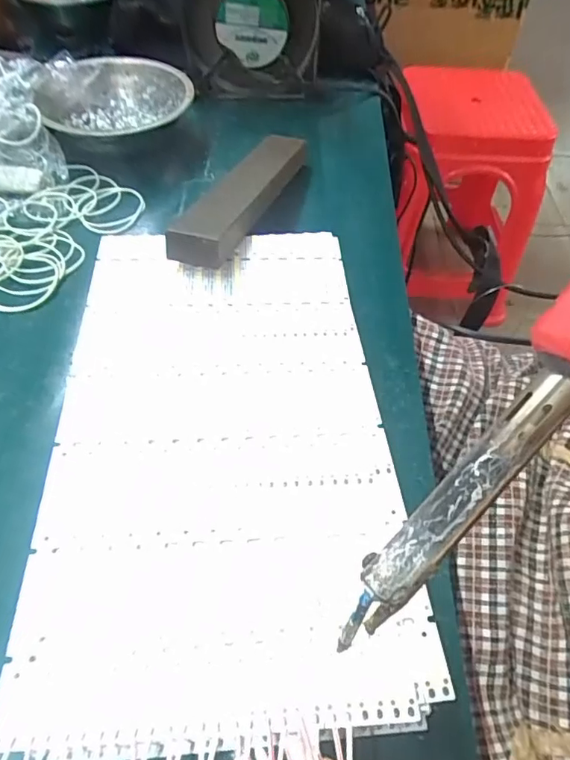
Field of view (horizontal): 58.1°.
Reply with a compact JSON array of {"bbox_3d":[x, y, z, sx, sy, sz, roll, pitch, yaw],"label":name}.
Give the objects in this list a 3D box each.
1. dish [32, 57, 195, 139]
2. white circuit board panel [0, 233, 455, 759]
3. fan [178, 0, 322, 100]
[{"bbox_3d":[-0.137,-0.222,0.422,0.119,0.043,0.111,-22,58,-18],"label":"dish"},{"bbox_3d":[-0.029,0.018,0.242,0.147,0.004,0.250,-2,54,-5],"label":"white circuit board panel"},{"bbox_3d":[-0.030,-0.301,0.441,0.118,0.127,0.030,1,53,-2],"label":"fan"}]

